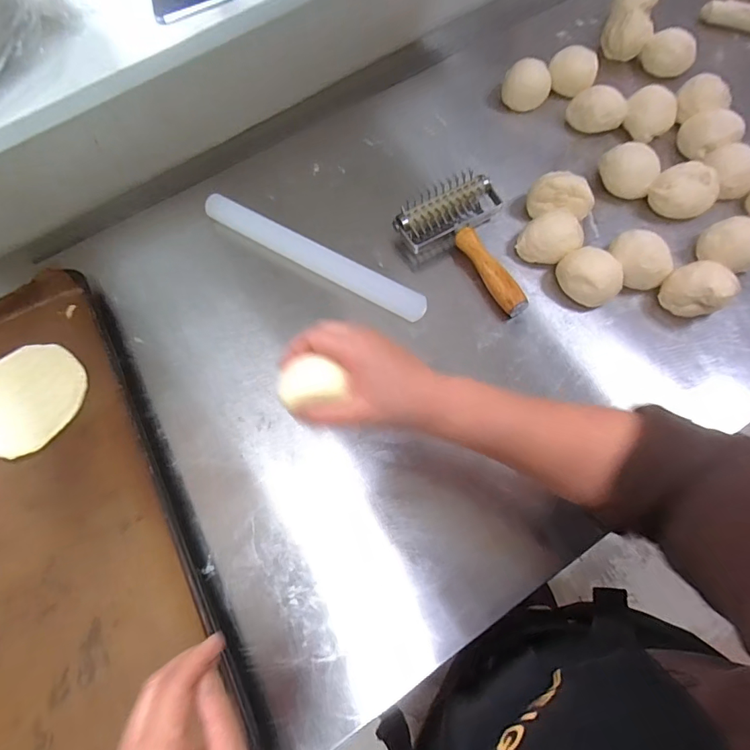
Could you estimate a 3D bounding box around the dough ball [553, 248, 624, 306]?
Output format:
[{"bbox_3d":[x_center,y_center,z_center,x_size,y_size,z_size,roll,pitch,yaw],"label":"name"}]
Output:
[{"bbox_3d":[0.240,-0.105,0.509,0.059,0.046,0.064,-2,67,5],"label":"dough ball"}]

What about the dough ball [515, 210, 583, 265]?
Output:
[{"bbox_3d":[0.201,-0.154,0.526,0.062,0.052,0.053,24,72,14],"label":"dough ball"}]

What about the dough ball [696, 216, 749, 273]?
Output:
[{"bbox_3d":[0.395,-0.145,0.497,0.054,0.037,0.062,-39,69,-10],"label":"dough ball"}]

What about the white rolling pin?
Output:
[{"bbox_3d":[-0.079,-0.146,0.561,0.315,0.028,0.030,29,73,16],"label":"white rolling pin"}]

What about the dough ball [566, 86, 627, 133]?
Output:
[{"bbox_3d":[0.285,-0.338,0.593,0.068,0.044,0.056,22,71,14],"label":"dough ball"}]

